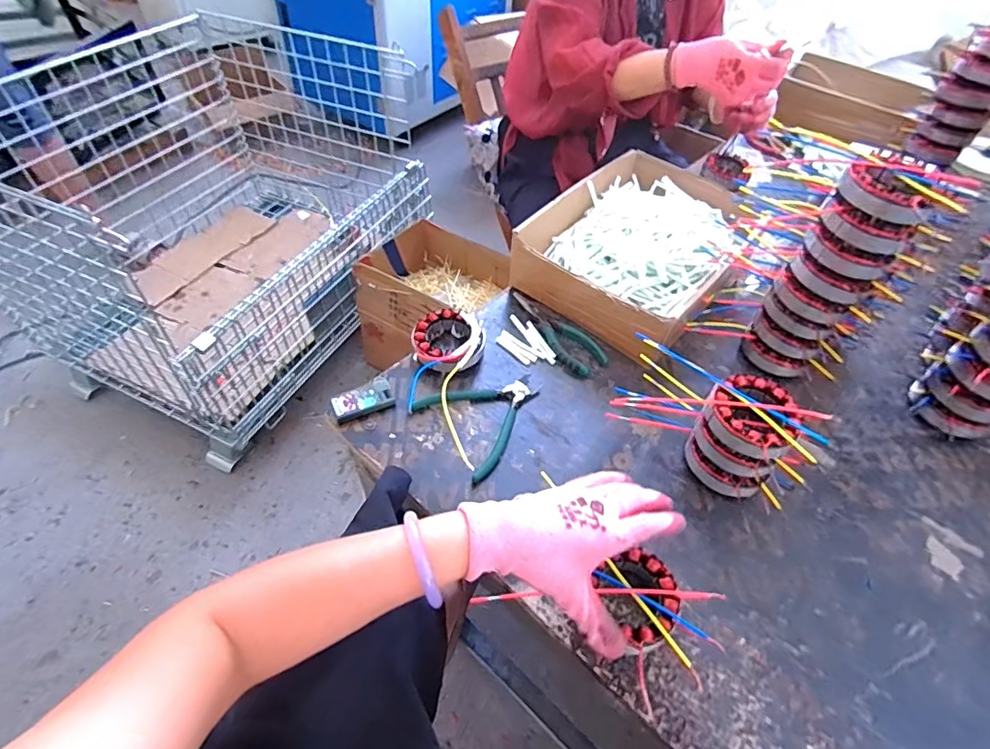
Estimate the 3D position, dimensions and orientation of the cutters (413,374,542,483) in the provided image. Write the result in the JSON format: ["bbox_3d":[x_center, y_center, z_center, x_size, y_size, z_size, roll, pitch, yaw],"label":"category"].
[{"bbox_3d":[-0.003,0.042,0.591,0.134,0.011,0.118,-28,57,-25],"label":"cutters"}]

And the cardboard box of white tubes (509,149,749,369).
[{"bbox_3d":[0.215,-0.186,0.754,0.242,0.093,0.353,33,55,22],"label":"cardboard box of white tubes"}]

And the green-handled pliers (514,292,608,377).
[{"bbox_3d":[0.079,-0.061,0.685,0.058,0.018,0.159,-27,56,-24],"label":"green-handled pliers"}]

